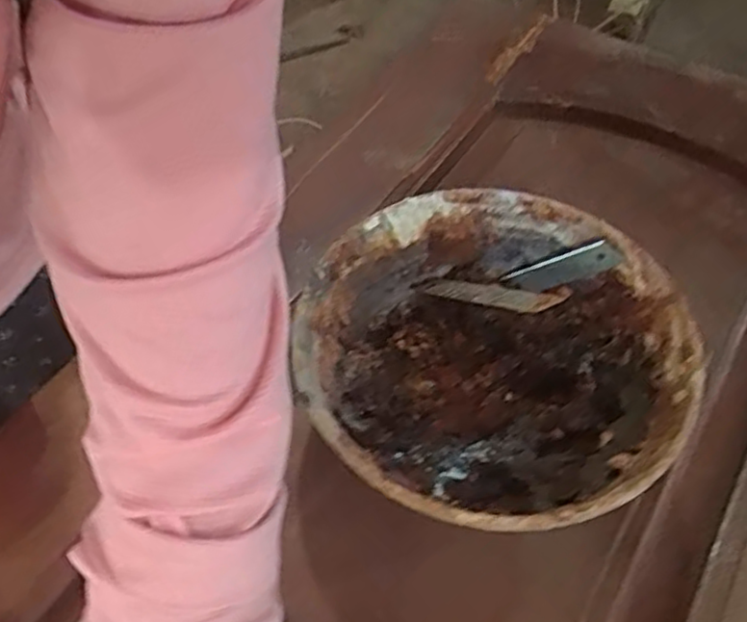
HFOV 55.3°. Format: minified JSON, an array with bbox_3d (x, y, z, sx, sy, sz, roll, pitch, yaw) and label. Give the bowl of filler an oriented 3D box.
[{"bbox_3d":[0.062,0.034,0.409,0.201,0.088,0.207,0,53,0],"label":"bowl of filler"}]

